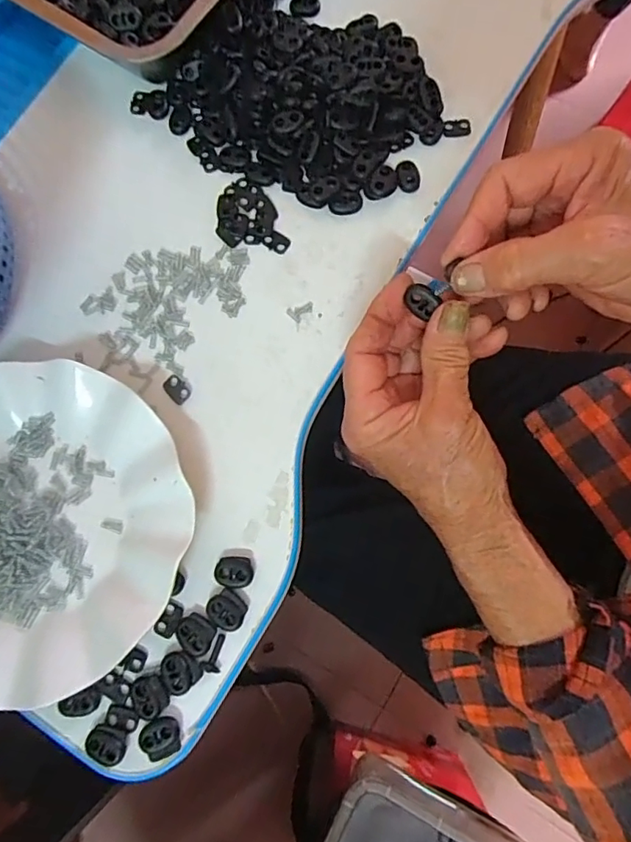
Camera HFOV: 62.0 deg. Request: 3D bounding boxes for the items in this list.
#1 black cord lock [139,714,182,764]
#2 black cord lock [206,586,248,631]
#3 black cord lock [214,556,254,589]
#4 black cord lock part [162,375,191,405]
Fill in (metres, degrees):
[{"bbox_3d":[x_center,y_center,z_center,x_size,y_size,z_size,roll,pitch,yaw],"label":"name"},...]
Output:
[{"bbox_3d":[-0.081,0.166,0.275,0.020,0.005,0.020,0,78,1],"label":"black cord lock"},{"bbox_3d":[-0.048,0.103,0.286,0.021,0.004,0.019,38,83,9],"label":"black cord lock"},{"bbox_3d":[-0.045,0.084,0.291,0.021,0.005,0.016,4,79,4],"label":"black cord lock"},{"bbox_3d":[-0.085,-0.020,0.319,0.012,0.004,0.019,-43,80,-6],"label":"black cord lock part"}]

